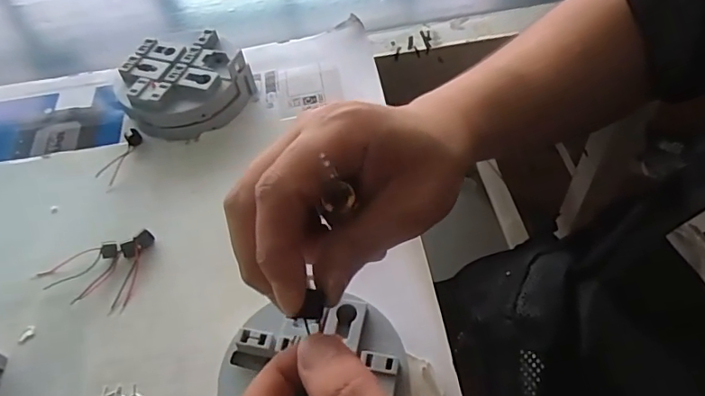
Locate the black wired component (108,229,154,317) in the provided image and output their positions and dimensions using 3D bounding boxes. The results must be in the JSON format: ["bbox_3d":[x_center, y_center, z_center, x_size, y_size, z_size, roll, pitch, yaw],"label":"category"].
[{"bbox_3d":[-0.148,0.049,0.345,0.012,0.010,0.059,4,53,9],"label":"black wired component"}]

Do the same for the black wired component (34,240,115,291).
[{"bbox_3d":[-0.188,0.044,0.348,0.058,0.008,0.020,-20,53,-10],"label":"black wired component"}]

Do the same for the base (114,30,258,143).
[{"bbox_3d":[-0.143,-0.095,0.431,0.088,0.041,0.094,-3,52,4],"label":"base"}]

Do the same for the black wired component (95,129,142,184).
[{"bbox_3d":[-0.184,-0.034,0.407,0.015,0.009,0.051,10,54,13],"label":"black wired component"}]

